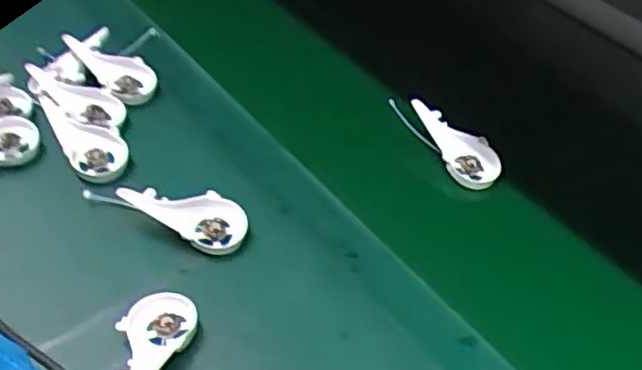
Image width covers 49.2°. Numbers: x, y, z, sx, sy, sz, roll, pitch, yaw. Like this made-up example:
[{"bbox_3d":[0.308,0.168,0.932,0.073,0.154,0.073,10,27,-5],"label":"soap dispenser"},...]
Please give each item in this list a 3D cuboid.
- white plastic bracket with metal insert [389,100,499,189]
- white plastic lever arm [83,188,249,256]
[{"bbox_3d":[0.115,-0.042,0.647,0.040,0.031,0.121,-30,56,-32],"label":"white plastic bracket with metal insert"},{"bbox_3d":[-0.122,0.017,0.561,0.137,0.030,0.046,21,46,13],"label":"white plastic lever arm"}]

